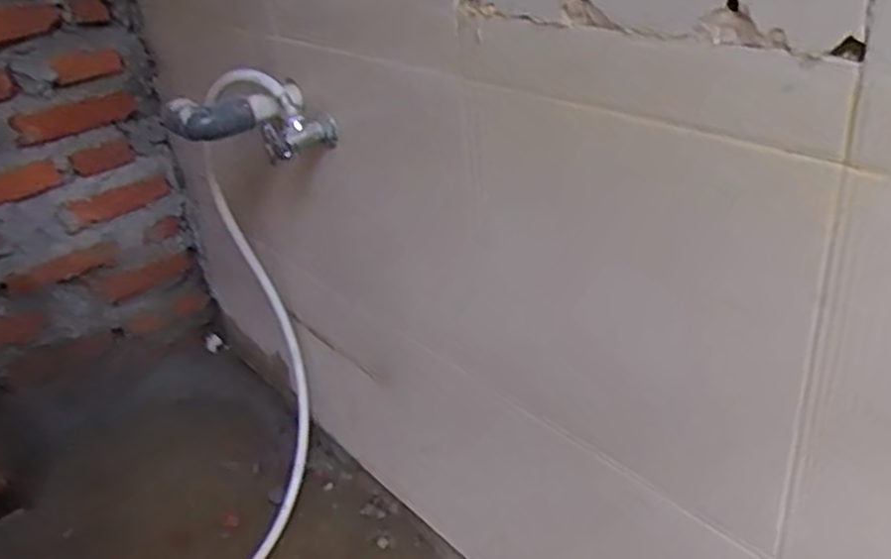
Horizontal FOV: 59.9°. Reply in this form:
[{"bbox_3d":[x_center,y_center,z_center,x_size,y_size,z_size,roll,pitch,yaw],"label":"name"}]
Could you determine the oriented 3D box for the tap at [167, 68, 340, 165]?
[{"bbox_3d":[-0.206,-0.181,0.823,0.166,0.083,0.103,0,25,-28],"label":"tap"}]

